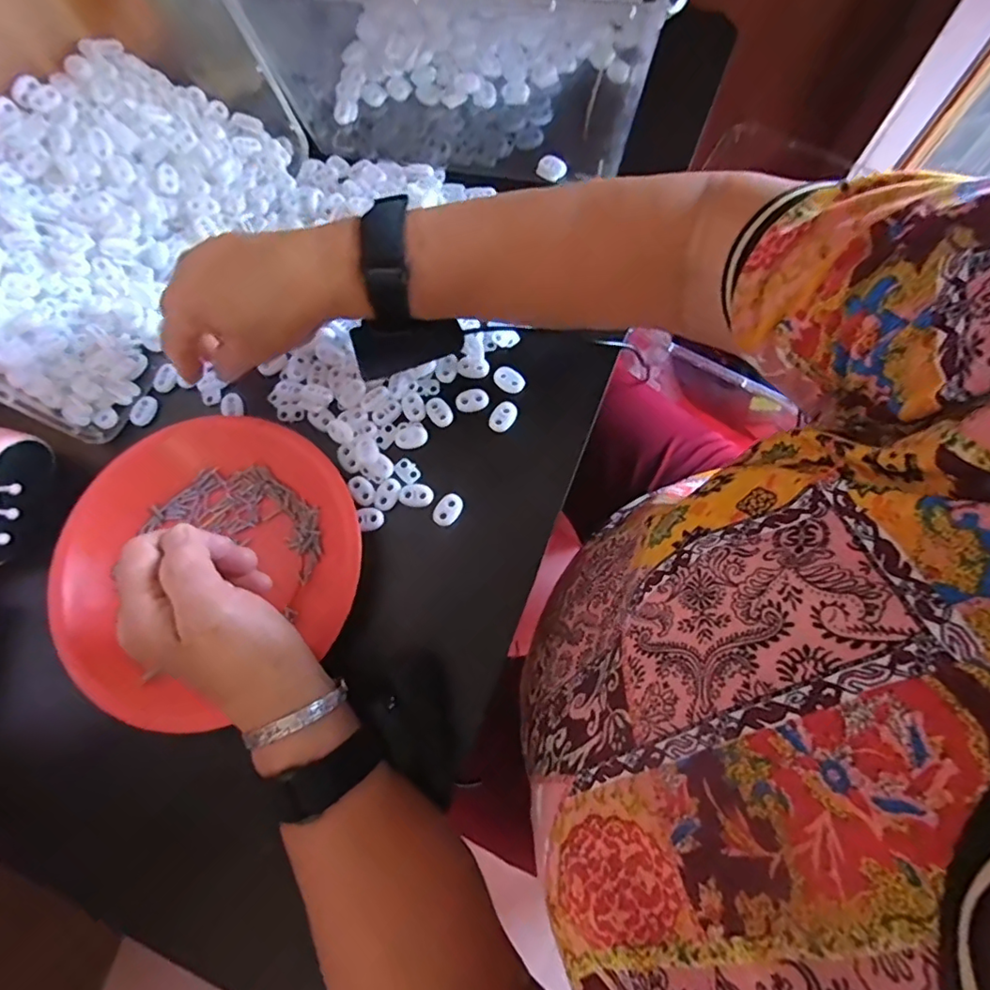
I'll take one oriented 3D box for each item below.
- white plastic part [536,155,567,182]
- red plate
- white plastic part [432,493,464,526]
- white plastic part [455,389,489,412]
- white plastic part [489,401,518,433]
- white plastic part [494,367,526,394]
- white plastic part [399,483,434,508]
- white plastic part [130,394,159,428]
[{"bbox_3d":[0.045,-0.263,0.451,0.019,0.006,0.022,-40,77,-10],"label":"white plastic part"},{"bbox_3d":[-0.193,0.047,0.371,0.206,0.031,0.191,0,73,1],"label":"red plate"},{"bbox_3d":[-0.032,0.010,0.379,0.016,0.004,0.023,28,76,9],"label":"white plastic part"},{"bbox_3d":[-0.016,-0.068,0.400,0.023,0.004,0.015,-10,73,-2],"label":"white plastic part"},{"bbox_3d":[0.006,-0.055,0.398,0.017,0.004,0.022,42,78,12],"label":"white plastic part"},{"bbox_3d":[0.010,-0.082,0.403,0.024,0.004,0.016,35,77,11],"label":"white plastic part"},{"bbox_3d":[-0.054,0.000,0.384,0.023,0.004,0.017,-2,73,0],"label":"white plastic part"},{"bbox_3d":[-0.259,-0.062,0.416,0.012,0.008,0.024,23,75,8],"label":"white plastic part"}]

